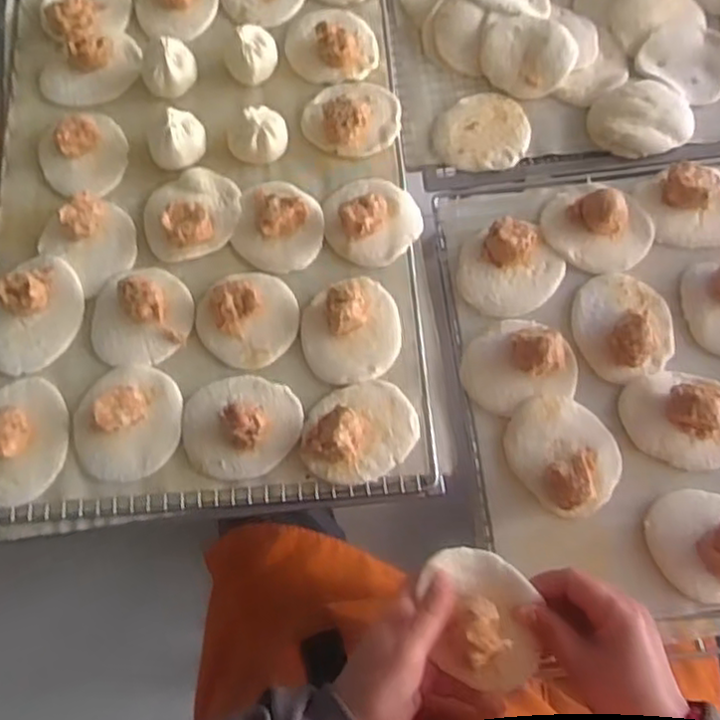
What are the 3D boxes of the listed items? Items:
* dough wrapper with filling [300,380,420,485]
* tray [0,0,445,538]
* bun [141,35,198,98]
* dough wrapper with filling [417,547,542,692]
[{"bbox_3d":[-0.001,0.057,0.568,0.097,0.041,0.078,-36,75,-10],"label":"dough wrapper with filling"},{"bbox_3d":[-0.185,-0.159,0.647,0.464,0.032,0.601,-6,72,0],"label":"tray"},{"bbox_3d":[-0.191,-0.290,0.687,0.057,0.043,0.052,0,72,1],"label":"bun"},{"bbox_3d":[0.083,0.176,0.468,0.074,0.036,0.086,11,73,5],"label":"dough wrapper with filling"}]

